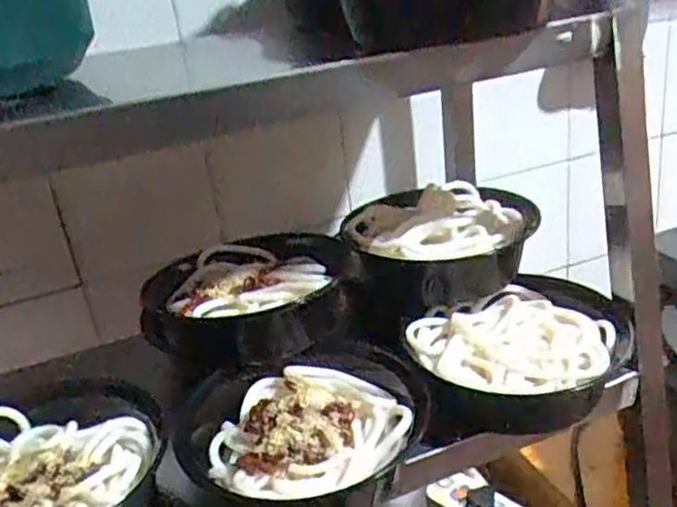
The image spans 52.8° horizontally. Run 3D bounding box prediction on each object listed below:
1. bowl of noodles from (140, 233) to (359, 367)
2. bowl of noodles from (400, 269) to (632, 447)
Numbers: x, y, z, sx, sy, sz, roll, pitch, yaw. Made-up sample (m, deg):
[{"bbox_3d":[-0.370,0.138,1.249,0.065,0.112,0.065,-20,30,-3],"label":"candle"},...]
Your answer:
[{"bbox_3d":[-0.070,0.035,0.555,0.169,0.058,0.149,-1,24,14],"label":"bowl of noodles"},{"bbox_3d":[0.136,0.082,0.515,0.156,0.056,0.159,-6,24,3],"label":"bowl of noodles"}]

